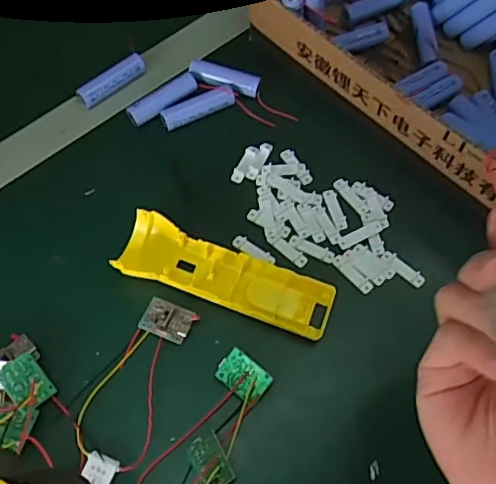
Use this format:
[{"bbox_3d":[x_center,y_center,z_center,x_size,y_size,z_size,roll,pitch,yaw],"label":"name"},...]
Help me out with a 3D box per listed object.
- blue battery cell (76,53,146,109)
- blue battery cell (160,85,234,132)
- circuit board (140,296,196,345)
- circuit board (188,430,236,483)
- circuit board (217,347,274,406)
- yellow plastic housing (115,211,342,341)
[{"bbox_3d":[-0.121,-0.144,0.508,0.066,0.019,0.020,-36,69,-16],"label":"blue battery cell"},{"bbox_3d":[-0.043,-0.116,0.492,0.065,0.016,0.018,-22,66,-11],"label":"blue battery cell"},{"bbox_3d":[-0.061,0.058,0.418,0.036,0.010,0.026,21,66,10],"label":"circuit board"},{"bbox_3d":[-0.025,0.143,0.367,0.025,0.004,0.035,-39,54,12],"label":"circuit board"},{"bbox_3d":[-0.003,0.095,0.396,0.035,0.006,0.027,38,97,11],"label":"circuit board"},{"bbox_3d":[-0.017,0.027,0.424,0.161,0.024,0.049,19,65,9],"label":"yellow plastic housing"}]

